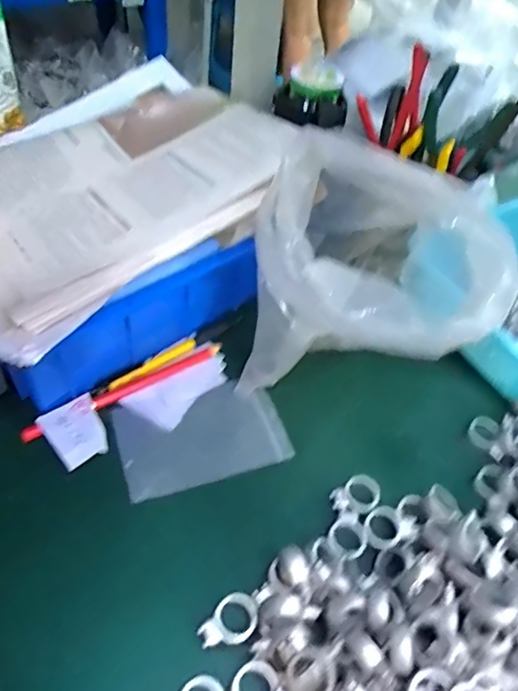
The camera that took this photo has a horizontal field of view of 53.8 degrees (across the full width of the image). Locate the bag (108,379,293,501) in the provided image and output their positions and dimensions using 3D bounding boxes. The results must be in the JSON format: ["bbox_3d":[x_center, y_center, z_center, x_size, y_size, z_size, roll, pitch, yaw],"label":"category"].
[{"bbox_3d":[-0.044,0.070,0.401,0.128,0.008,0.078,-12,54,-18],"label":"bag"}]

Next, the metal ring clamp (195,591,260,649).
[{"bbox_3d":[-0.017,0.166,0.307,0.038,0.004,0.025,-29,58,-30],"label":"metal ring clamp"}]

